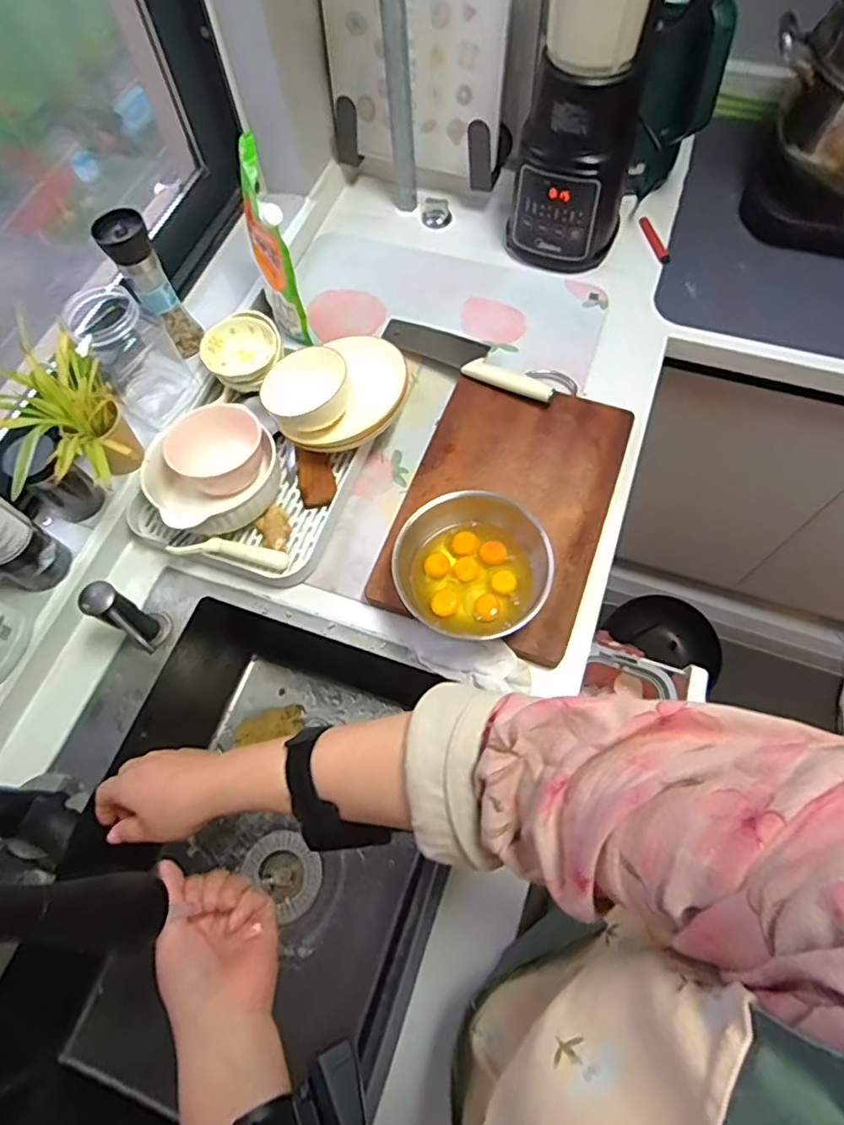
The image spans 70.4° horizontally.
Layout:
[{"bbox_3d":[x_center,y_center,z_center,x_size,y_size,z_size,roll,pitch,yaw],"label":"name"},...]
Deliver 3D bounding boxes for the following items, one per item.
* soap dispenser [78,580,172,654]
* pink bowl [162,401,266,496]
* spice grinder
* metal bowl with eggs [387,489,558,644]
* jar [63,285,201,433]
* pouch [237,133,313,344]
[{"bbox_3d":[-0.305,0.067,0.657,0.097,0.107,0.044,30,70,15],"label":"soap dispenser"},{"bbox_3d":[-0.250,-0.138,0.741,0.114,0.059,0.112,-35,68,-12],"label":"pink bowl"},{"bbox_3d":[-0.338,-0.343,0.761,0.060,0.182,0.056,-30,67,-10],"label":"spice grinder"},{"bbox_3d":[0.056,0.001,0.666,0.170,0.068,0.161,-1,65,3],"label":"metal bowl with eggs"},{"bbox_3d":[-0.359,-0.255,0.758,0.096,0.155,0.115,-37,69,-13],"label":"jar"},{"bbox_3d":[-0.199,-0.409,0.796,0.048,0.217,0.135,-20,66,-6],"label":"pouch"}]

